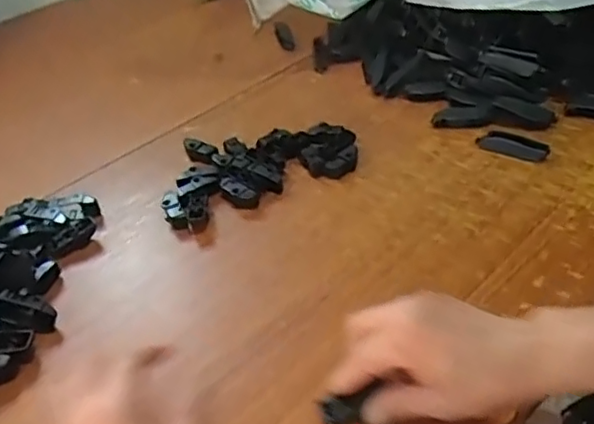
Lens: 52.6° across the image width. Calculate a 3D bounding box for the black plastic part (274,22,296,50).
[{"bbox_3d":[-0.018,-0.262,0.894,0.020,0.011,0.067,-15,55,-12],"label":"black plastic part"}]

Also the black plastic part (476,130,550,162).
[{"bbox_3d":[0.234,-0.073,0.653,0.074,0.016,0.022,18,46,23],"label":"black plastic part"}]

